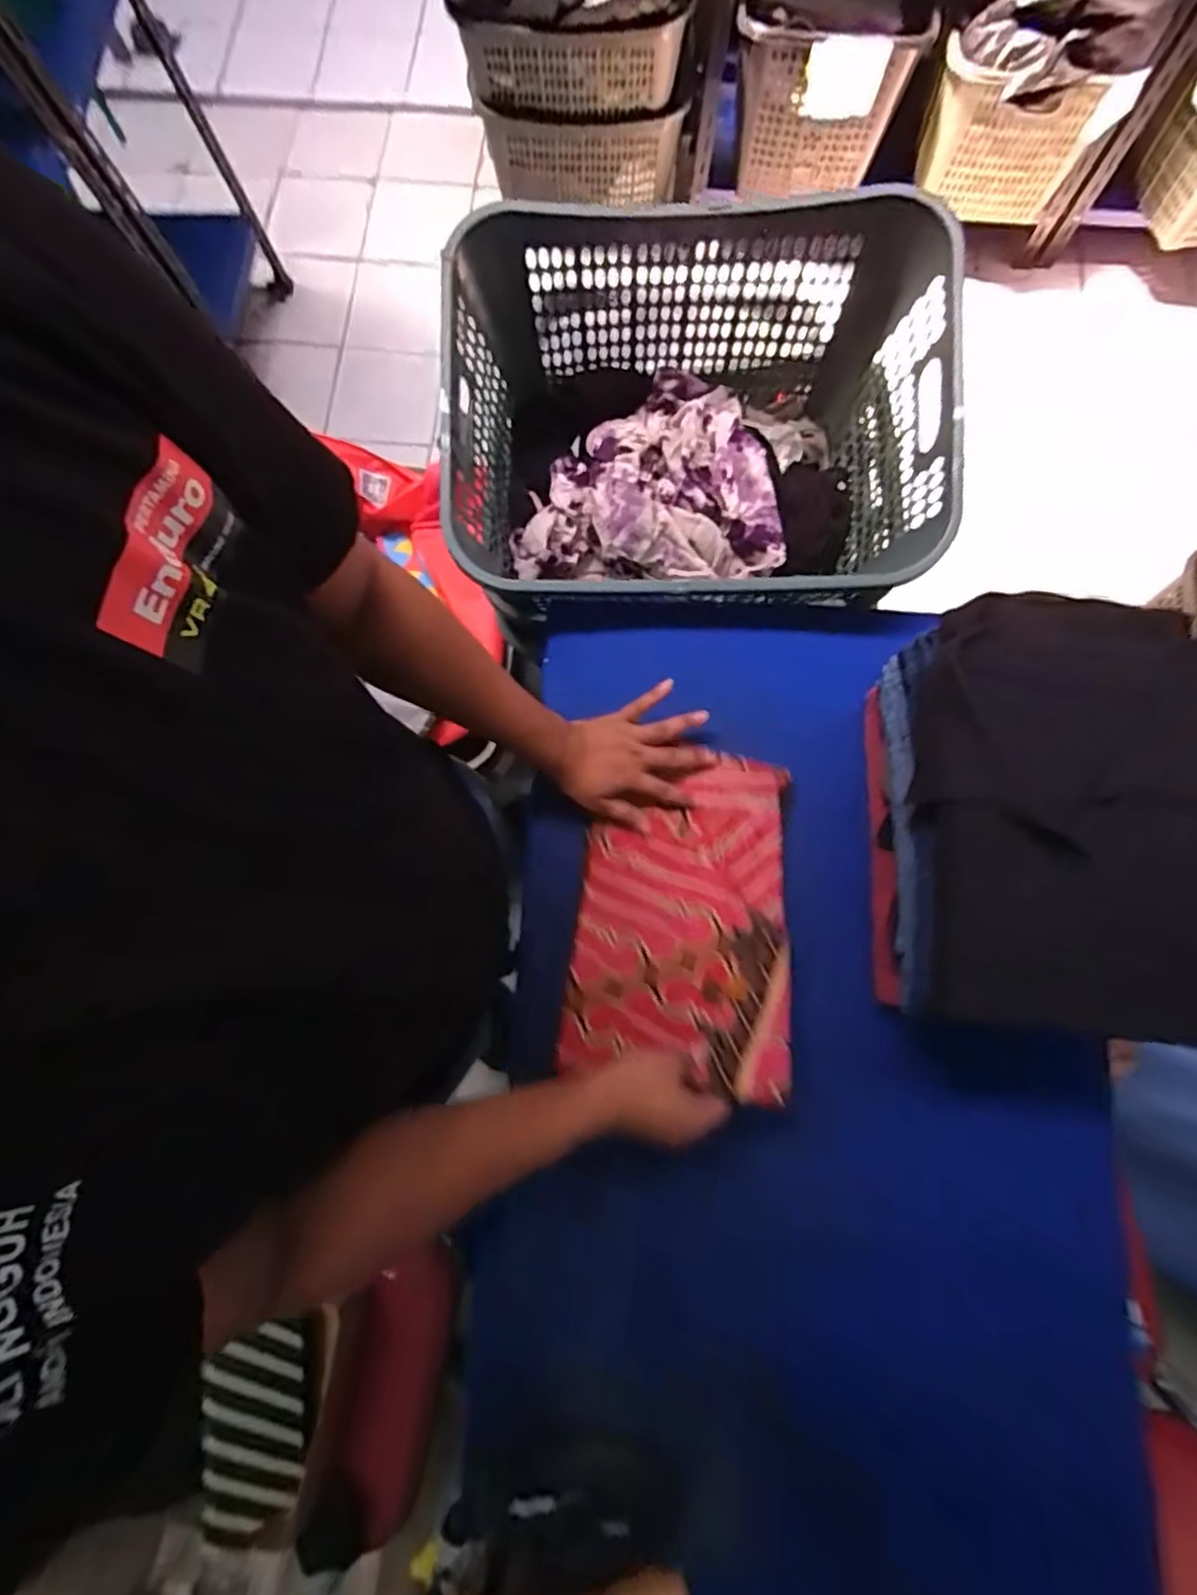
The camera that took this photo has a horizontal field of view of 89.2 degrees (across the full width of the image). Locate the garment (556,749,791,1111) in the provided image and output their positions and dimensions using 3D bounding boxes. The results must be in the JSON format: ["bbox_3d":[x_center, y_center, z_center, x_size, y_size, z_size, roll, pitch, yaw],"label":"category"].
[{"bbox_3d":[0.084,0.111,0.608,0.205,0.040,0.321,7,65,3],"label":"garment"}]

